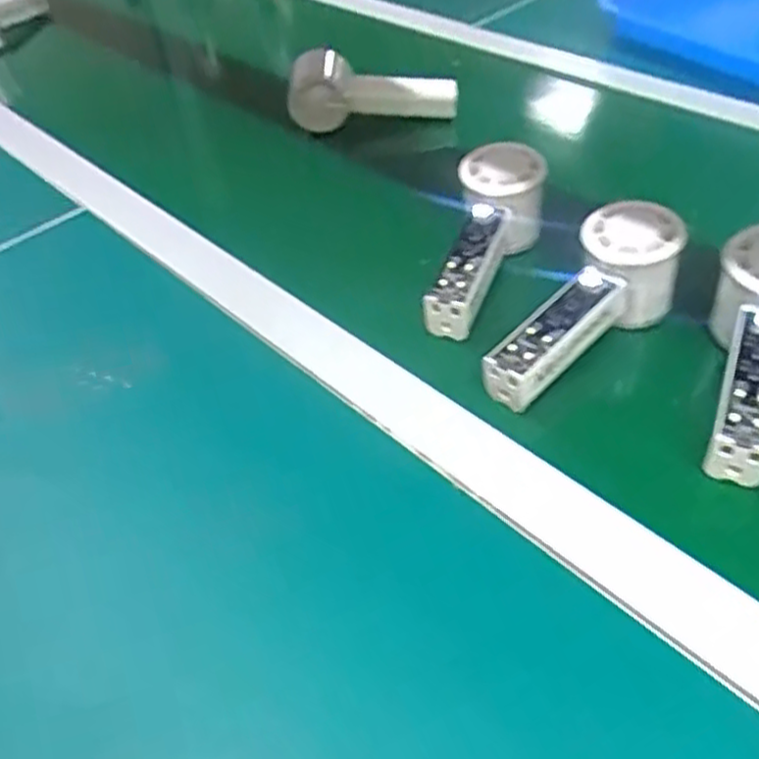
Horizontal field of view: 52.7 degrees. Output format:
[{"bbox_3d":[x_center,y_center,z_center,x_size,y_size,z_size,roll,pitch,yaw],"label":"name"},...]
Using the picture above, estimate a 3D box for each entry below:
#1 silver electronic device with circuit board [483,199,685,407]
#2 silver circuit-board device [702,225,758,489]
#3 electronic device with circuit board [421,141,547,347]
[{"bbox_3d":[0.123,-0.044,0.447,0.050,0.054,0.153,28,53,33],"label":"silver electronic device with circuit board"},{"bbox_3d":[0.206,-0.016,0.415,0.054,0.042,0.156,14,59,21],"label":"silver circuit-board device"},{"bbox_3d":[0.073,-0.096,0.506,0.053,0.055,0.151,8,44,16],"label":"electronic device with circuit board"}]

